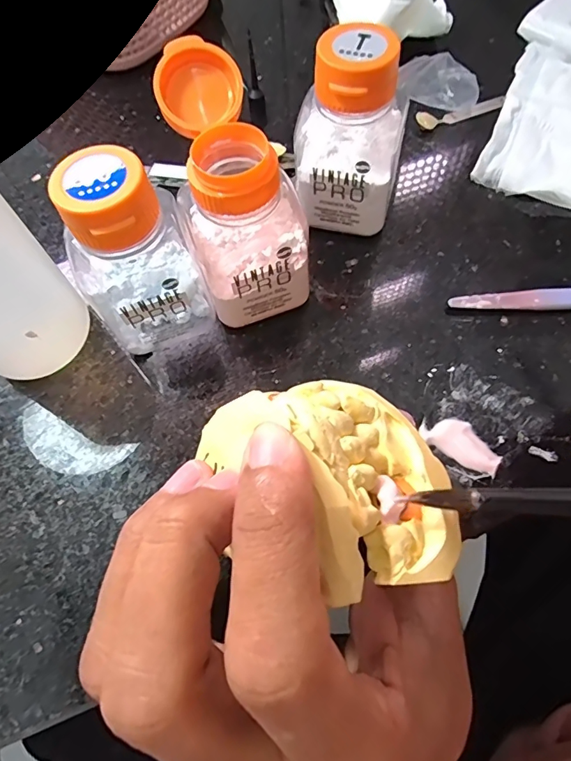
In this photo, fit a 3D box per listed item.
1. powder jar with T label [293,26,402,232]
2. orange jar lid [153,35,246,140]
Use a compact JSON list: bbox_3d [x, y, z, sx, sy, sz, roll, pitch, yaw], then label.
[{"bbox_3d":[0.026,-0.099,0.188,0.043,0.071,0.037,14,67,9],"label":"powder jar with T label"},{"bbox_3d":[-0.030,-0.100,0.157,0.029,0.009,0.030,-16,96,-7],"label":"orange jar lid"}]

